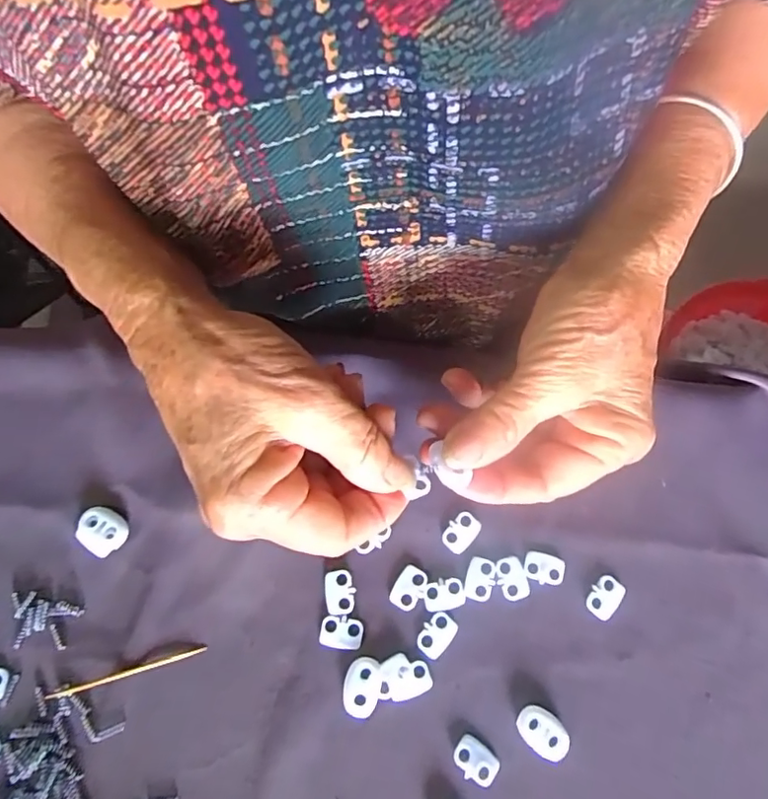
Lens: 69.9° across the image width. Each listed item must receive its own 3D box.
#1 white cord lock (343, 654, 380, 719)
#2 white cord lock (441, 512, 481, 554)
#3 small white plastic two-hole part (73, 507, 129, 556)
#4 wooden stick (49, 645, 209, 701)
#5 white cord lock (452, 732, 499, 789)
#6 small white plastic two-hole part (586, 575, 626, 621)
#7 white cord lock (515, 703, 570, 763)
[{"bbox_3d":[-0.010,0.122,0.234,0.015,0.004,0.023,13,71,2],"label":"white cord lock"},{"bbox_3d":[0.036,0.062,0.257,0.013,0.004,0.019,41,74,11],"label":"white cord lock"},{"bbox_3d":[-0.127,0.059,0.247,0.021,0.006,0.019,30,73,7],"label":"small white plastic two-hole part"},{"bbox_3d":[-0.108,0.115,0.230,0.063,0.004,0.004,-15,72,-7],"label":"wooden stick"},{"bbox_3d":[0.038,0.150,0.227,0.020,0.004,0.014,41,74,11],"label":"white cord lock"},{"bbox_3d":[0.102,0.091,0.252,0.013,0.004,0.019,36,73,9],"label":"small white plastic two-hole part"},{"bbox_3d":[0.067,0.140,0.231,0.022,0.004,0.016,39,74,10],"label":"white cord lock"}]

